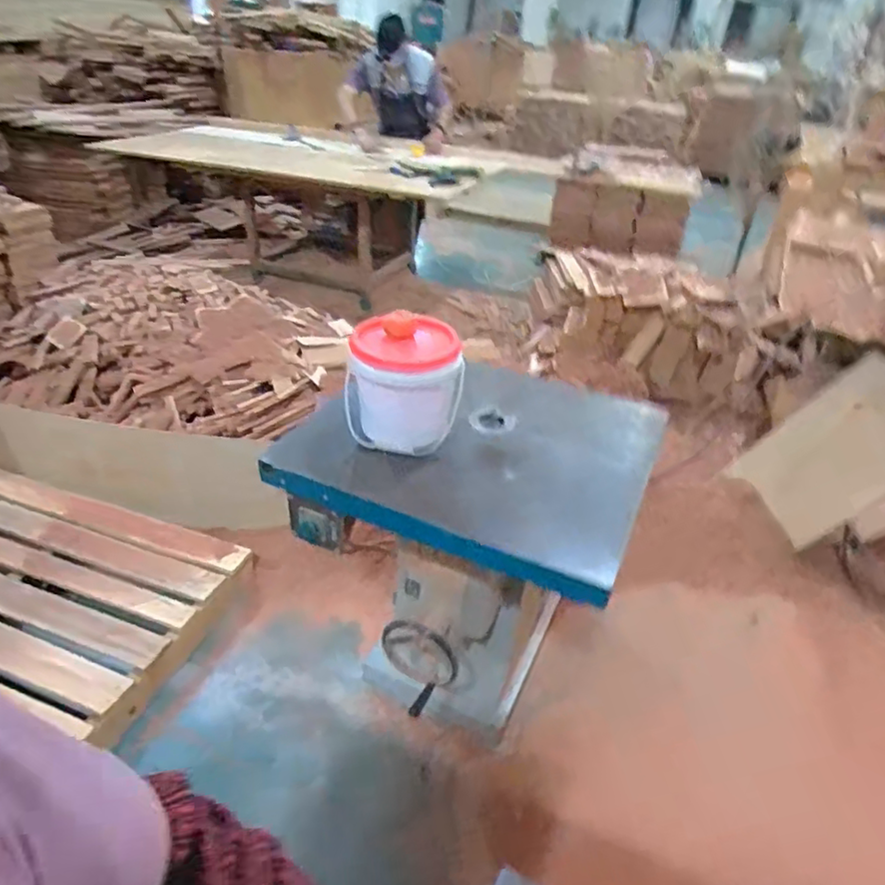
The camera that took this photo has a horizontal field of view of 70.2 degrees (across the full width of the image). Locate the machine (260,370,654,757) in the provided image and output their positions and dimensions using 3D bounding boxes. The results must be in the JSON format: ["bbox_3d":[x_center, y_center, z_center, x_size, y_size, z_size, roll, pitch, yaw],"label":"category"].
[{"bbox_3d":[0.060,0.283,1.461,0.637,0.766,0.618,17,35,17],"label":"machine"}]

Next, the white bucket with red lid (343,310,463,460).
[{"bbox_3d":[-0.077,-0.120,1.226,0.214,0.212,0.174,2,34,-4],"label":"white bucket with red lid"}]

